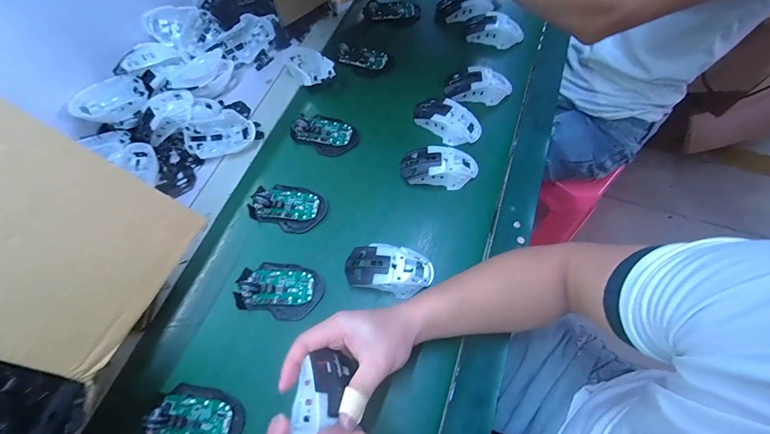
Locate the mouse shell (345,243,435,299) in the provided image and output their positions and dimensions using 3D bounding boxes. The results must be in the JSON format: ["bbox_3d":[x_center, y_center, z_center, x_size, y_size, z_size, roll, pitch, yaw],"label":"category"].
[{"bbox_3d":[0.006,0.071,0.459,0.115,0.043,0.063,10,66,6],"label":"mouse shell"}]

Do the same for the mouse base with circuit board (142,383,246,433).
[{"bbox_3d":[-0.224,0.242,0.396,0.102,0.023,0.075,21,67,11],"label":"mouse base with circuit board"}]

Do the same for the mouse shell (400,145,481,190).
[{"bbox_3d":[0.085,-0.079,0.527,0.120,0.040,0.062,6,65,5],"label":"mouse shell"}]

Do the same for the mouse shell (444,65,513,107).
[{"bbox_3d":[0.162,-0.229,0.584,0.116,0.033,0.060,7,65,5],"label":"mouse shell"}]

